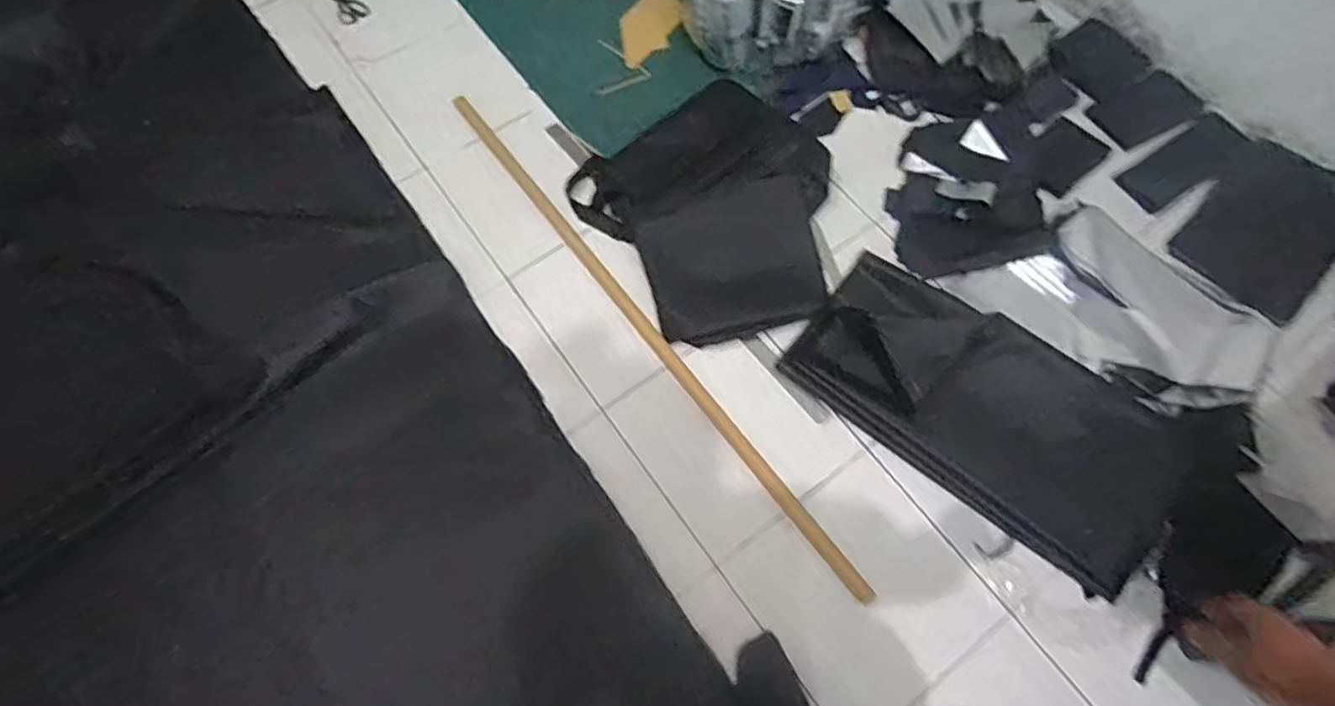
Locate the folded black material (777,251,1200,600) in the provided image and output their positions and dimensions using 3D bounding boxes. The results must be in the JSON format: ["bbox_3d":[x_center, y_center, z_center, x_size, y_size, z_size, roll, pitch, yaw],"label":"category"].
[{"bbox_3d":[0.675,0.097,1.398,0.798,0.076,0.384,38,71,14],"label":"folded black material"}]

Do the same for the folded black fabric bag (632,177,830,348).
[{"bbox_3d":[0.154,-0.217,1.547,0.398,0.037,0.353,-15,68,-7],"label":"folded black fabric bag"}]

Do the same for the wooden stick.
[{"bbox_3d":[-0.065,-0.081,1.504,0.037,0.020,1.499,-35,73,-12],"label":"wooden stick"}]

